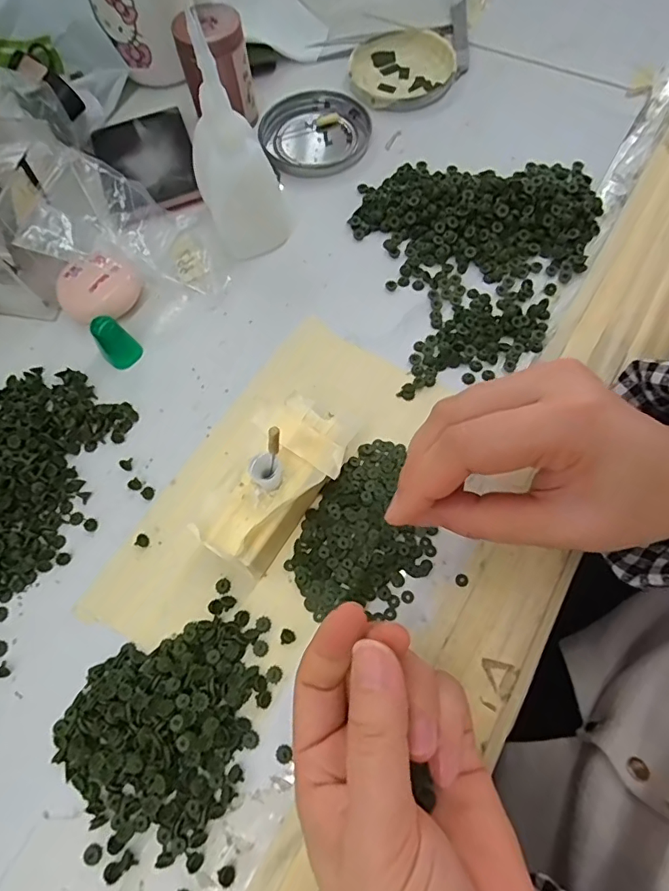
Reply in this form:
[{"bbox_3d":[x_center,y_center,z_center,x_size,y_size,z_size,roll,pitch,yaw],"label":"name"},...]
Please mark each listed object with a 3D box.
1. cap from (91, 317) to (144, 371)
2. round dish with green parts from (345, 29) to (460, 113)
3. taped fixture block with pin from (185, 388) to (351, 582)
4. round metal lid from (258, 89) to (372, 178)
[{"bbox_3d":[-0.126,-0.060,0.294,0.019,0.027,0.017,-36,70,-11],"label":"cap"},{"bbox_3d":[0.052,-0.284,0.385,0.078,0.009,0.077,4,68,4],"label":"round dish with green parts"},{"bbox_3d":[-0.027,0.020,0.248,0.045,0.041,0.082,26,71,13],"label":"taped fixture block with pin"},{"bbox_3d":[-0.014,-0.228,0.372,0.073,0.011,0.076,-1,67,3],"label":"round metal lid"}]

